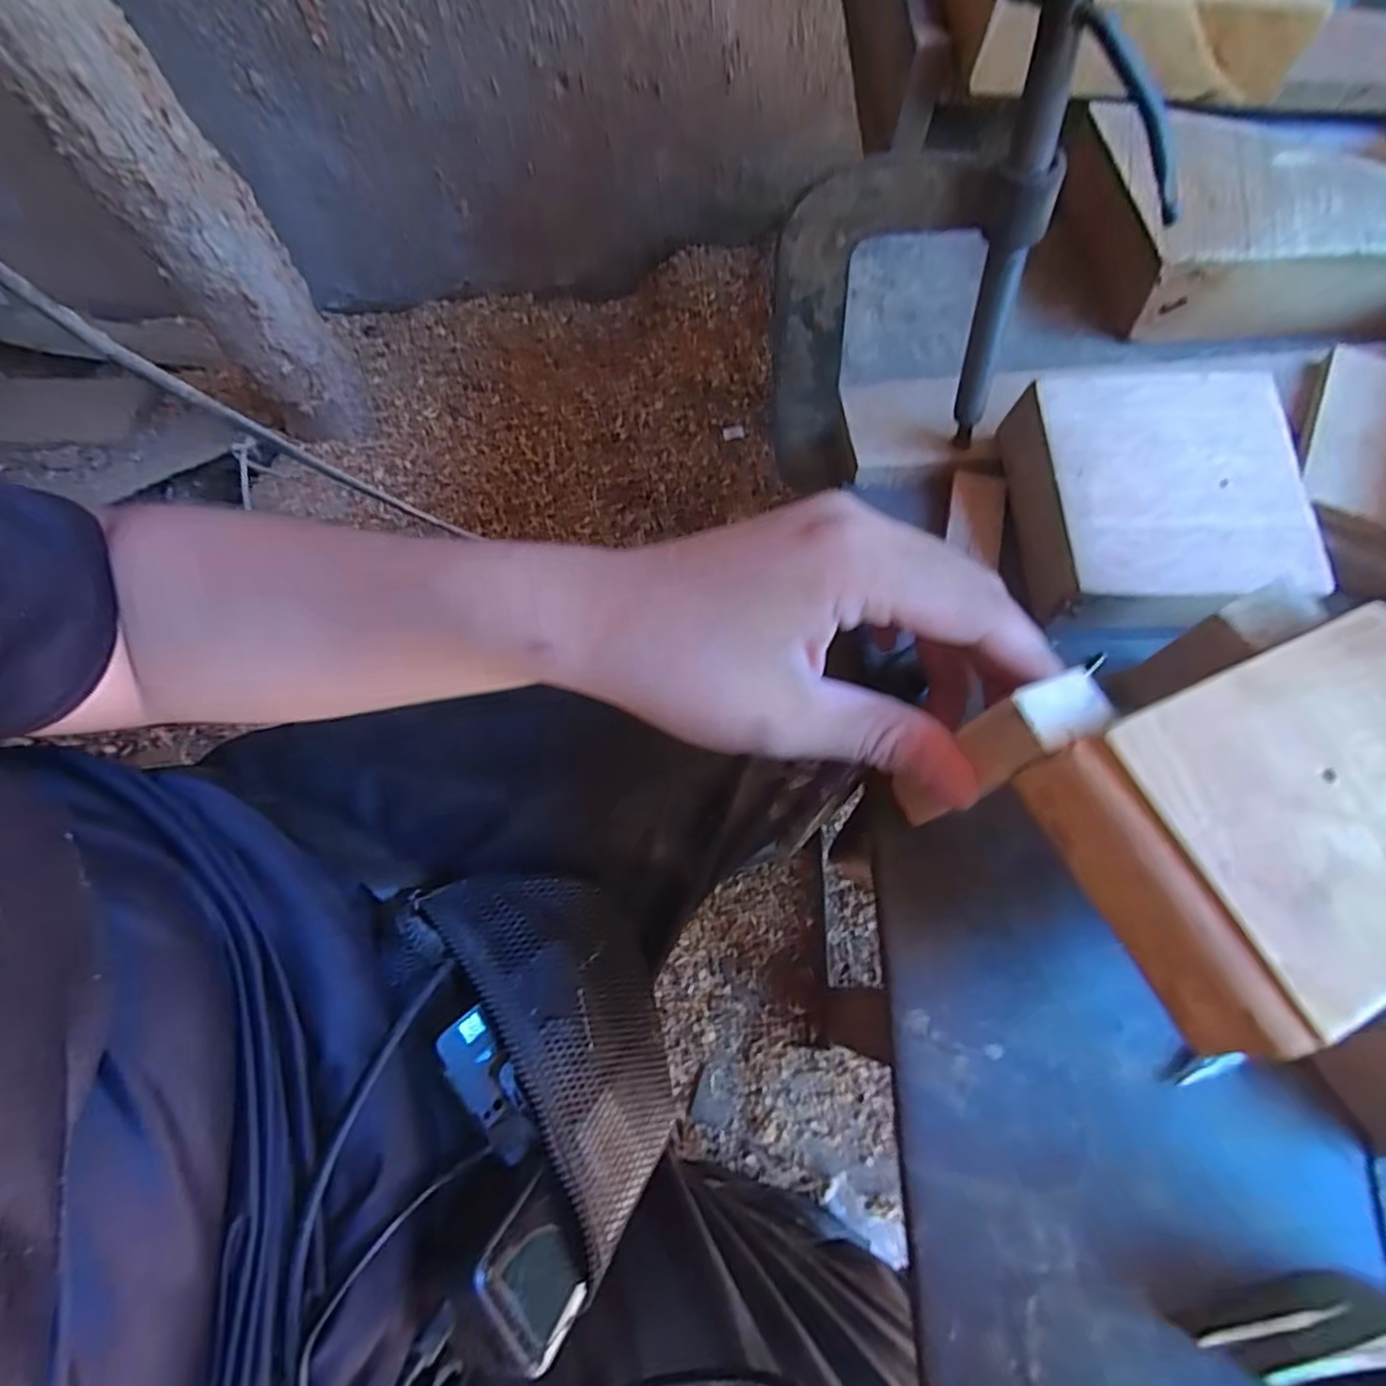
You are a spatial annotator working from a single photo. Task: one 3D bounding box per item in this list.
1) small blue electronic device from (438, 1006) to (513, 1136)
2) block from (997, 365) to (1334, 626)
[{"bbox_3d":[-0.100,0.177,0.316,0.023,0.004,0.050,-24,88,-34],"label":"small blue electronic device"},{"bbox_3d":[0.169,-0.071,0.250,0.099,0.029,0.096,1,70,3],"label":"block"}]

